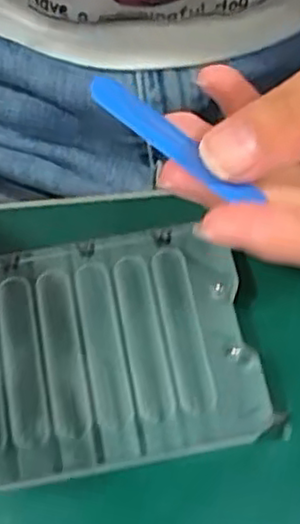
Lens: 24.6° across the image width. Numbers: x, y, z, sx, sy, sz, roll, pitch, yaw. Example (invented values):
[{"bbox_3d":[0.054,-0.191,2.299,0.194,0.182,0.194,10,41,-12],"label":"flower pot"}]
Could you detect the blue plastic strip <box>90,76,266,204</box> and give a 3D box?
[{"bbox_3d":[0.005,-0.029,0.165,0.046,0.004,0.007,38,73,3],"label":"blue plastic strip"}]

